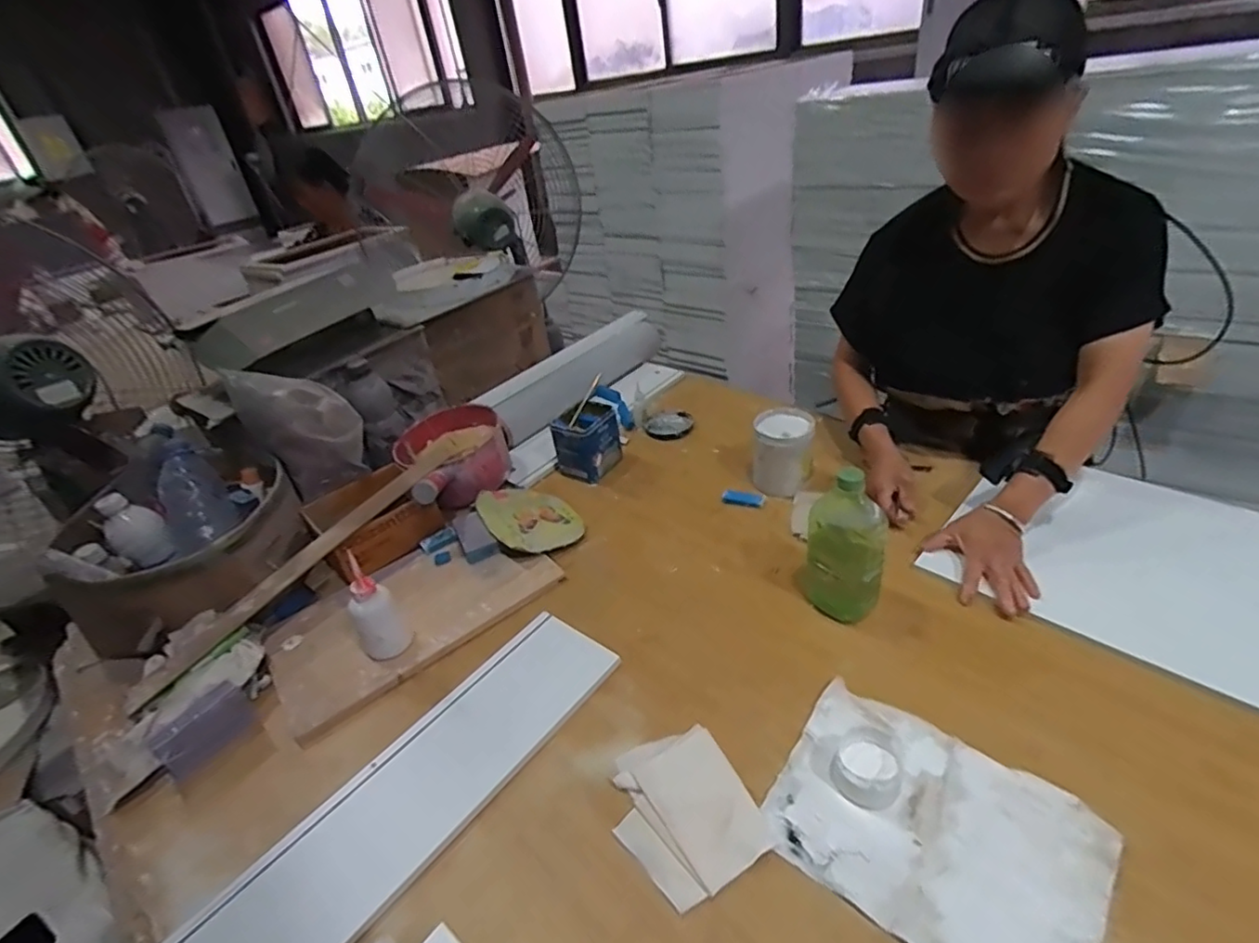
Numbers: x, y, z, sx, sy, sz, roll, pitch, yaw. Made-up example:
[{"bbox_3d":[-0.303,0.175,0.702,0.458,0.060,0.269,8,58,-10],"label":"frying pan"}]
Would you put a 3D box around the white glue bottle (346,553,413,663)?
[{"bbox_3d":[-0.343,0.190,0.812,0.062,0.129,0.065,-28,39,-28],"label":"white glue bottle"}]

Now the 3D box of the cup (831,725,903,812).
[{"bbox_3d":[0.240,0.297,0.609,0.061,0.038,0.063,-5,34,3],"label":"cup"}]

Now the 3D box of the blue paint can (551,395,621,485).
[{"bbox_3d":[-0.083,-0.060,1.150,0.103,0.109,0.113,23,44,37],"label":"blue paint can"}]

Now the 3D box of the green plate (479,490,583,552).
[{"bbox_3d":[-0.173,0.073,1.031,0.149,0.033,0.188,-24,38,-24],"label":"green plate"}]

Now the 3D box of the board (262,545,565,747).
[{"bbox_3d":[-0.324,0.203,0.905,0.393,0.028,0.219,-29,40,-29],"label":"board"}]

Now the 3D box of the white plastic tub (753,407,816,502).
[{"bbox_3d":[0.260,-0.032,1.029,0.098,0.115,0.104,5,36,17],"label":"white plastic tub"}]

